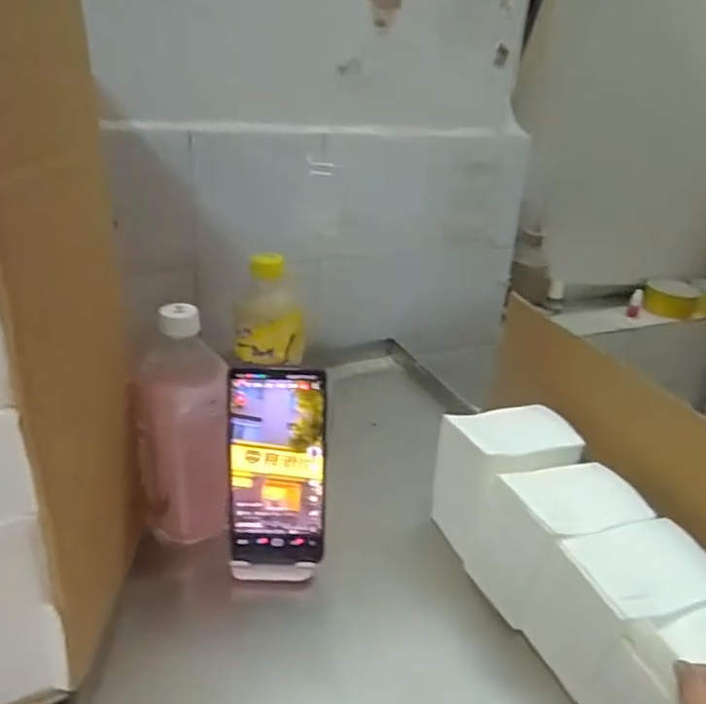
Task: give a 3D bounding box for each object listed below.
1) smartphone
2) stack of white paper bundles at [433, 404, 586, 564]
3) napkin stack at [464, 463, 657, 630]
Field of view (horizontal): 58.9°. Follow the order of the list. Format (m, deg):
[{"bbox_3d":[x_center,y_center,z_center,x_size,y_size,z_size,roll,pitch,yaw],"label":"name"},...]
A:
[{"bbox_3d":[-0.059,0.091,0.494,0.075,0.160,0.005,2,12,-2],"label":"smartphone"},{"bbox_3d":[0.134,0.115,0.541,0.104,0.112,0.078,-4,27,-16],"label":"stack of white paper bundles"},{"bbox_3d":[0.160,0.144,0.488,0.107,0.096,0.071,-8,28,-24],"label":"napkin stack"}]

